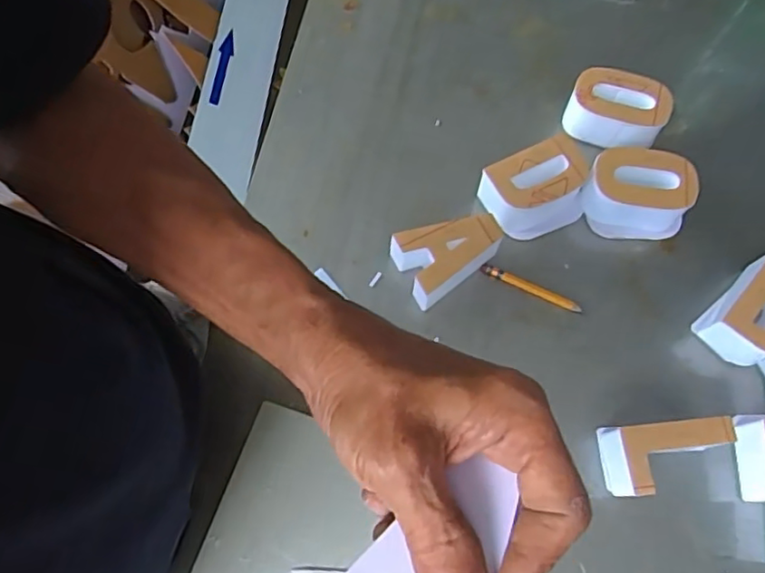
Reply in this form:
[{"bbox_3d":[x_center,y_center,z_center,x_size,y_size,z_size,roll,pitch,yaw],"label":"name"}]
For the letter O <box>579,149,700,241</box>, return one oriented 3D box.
[{"bbox_3d":[0.220,-0.079,0.529,0.088,0.051,0.061,6,70,2],"label":"letter O"}]

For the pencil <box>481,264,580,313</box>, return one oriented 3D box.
[{"bbox_3d":[0.127,0.001,0.519,0.088,0.008,0.009,23,71,8],"label":"pencil"}]

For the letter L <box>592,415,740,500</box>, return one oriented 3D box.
[{"bbox_3d":[0.212,0.127,0.450,0.084,0.049,0.049,-3,70,-1],"label":"letter L"}]

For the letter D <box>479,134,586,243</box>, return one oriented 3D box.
[{"bbox_3d":[0.132,-0.081,0.529,0.080,0.047,0.063,-25,71,-9],"label":"letter D"}]

